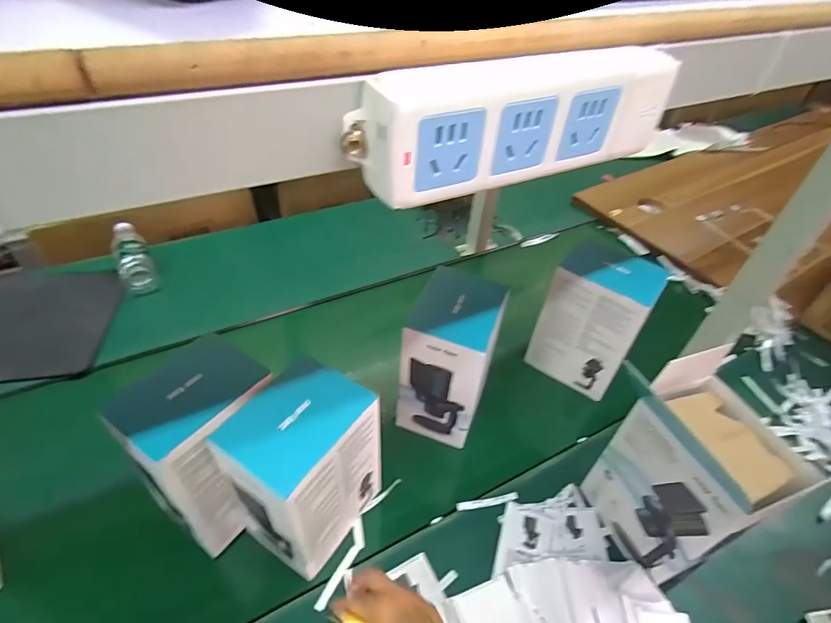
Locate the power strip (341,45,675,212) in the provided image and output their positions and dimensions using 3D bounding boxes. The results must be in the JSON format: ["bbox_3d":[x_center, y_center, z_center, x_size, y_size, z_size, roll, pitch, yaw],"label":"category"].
[{"bbox_3d":[0.055,-0.094,0.221,0.173,0.054,0.028,-17,49,-19],"label":"power strip"}]

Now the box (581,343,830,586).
[{"bbox_3d":[0.341,0.195,0.559,0.131,0.316,0.154,-15,49,-17],"label":"box"}]

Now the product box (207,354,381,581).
[{"bbox_3d":[-0.133,0.192,0.563,0.116,0.216,0.154,27,50,21],"label":"product box"}]

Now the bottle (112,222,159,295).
[{"bbox_3d":[-0.610,-0.128,0.974,0.067,0.055,0.234,-23,52,-23],"label":"bottle"}]

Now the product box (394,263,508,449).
[{"bbox_3d":[0.055,0.071,0.706,0.112,0.220,0.156,17,48,13],"label":"product box"}]

